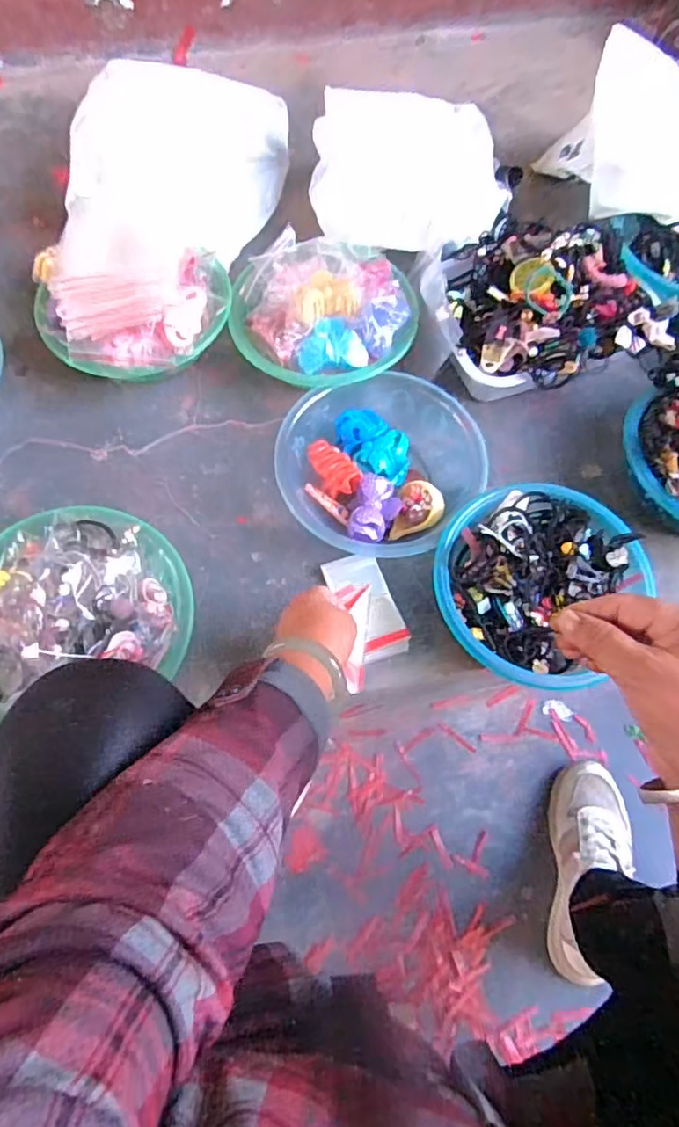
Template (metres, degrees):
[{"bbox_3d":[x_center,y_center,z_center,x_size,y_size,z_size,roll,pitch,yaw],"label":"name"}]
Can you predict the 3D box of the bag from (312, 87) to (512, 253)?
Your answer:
[{"bbox_3d":[0.105,-0.573,0.856,0.279,0.092,0.226,5,67,0],"label":"bag"}]

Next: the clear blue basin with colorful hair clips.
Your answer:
[{"bbox_3d":[0.047,-0.115,0.713,0.215,0.082,0.223,1,67,-2],"label":"clear blue basin with colorful hair clips"}]

